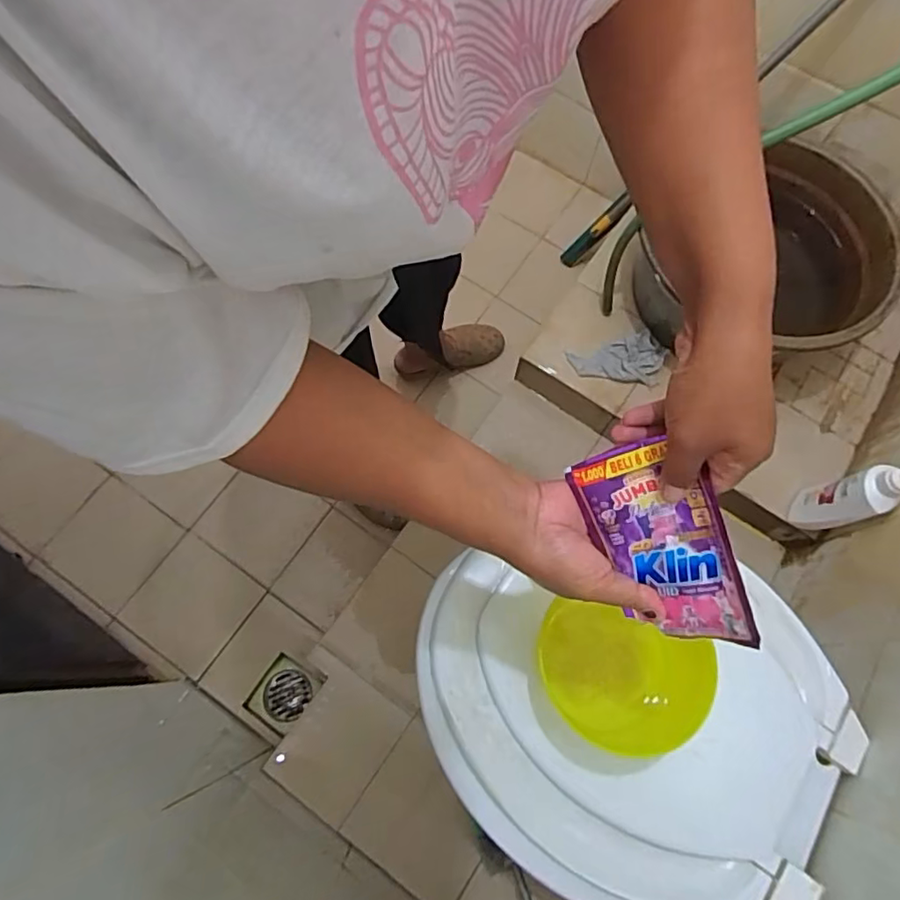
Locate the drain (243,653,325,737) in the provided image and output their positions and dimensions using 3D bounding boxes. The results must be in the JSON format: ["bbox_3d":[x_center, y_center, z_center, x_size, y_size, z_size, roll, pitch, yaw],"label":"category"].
[{"bbox_3d":[-0.305,0.447,1.080,0.095,0.021,0.113,34,71,1],"label":"drain"}]

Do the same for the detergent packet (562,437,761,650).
[{"bbox_3d":[0.137,0.062,0.387,0.082,0.021,0.134,-20,93,34],"label":"detergent packet"}]

